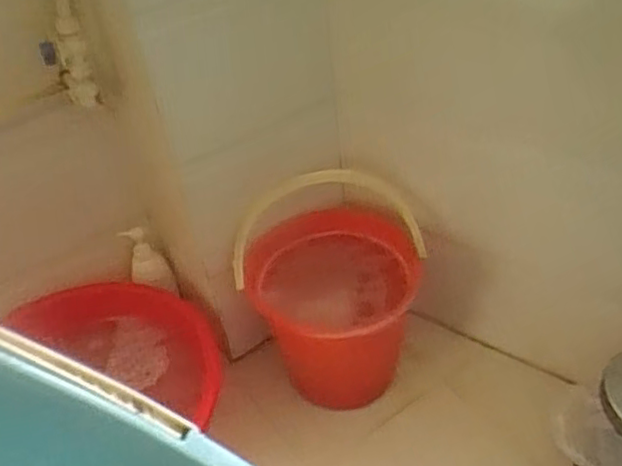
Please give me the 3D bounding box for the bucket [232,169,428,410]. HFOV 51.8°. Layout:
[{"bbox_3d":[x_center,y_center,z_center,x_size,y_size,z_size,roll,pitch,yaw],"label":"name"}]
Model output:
[{"bbox_3d":[0.032,0.098,1.126,0.291,0.310,0.306,-2,43,2],"label":"bucket"}]

